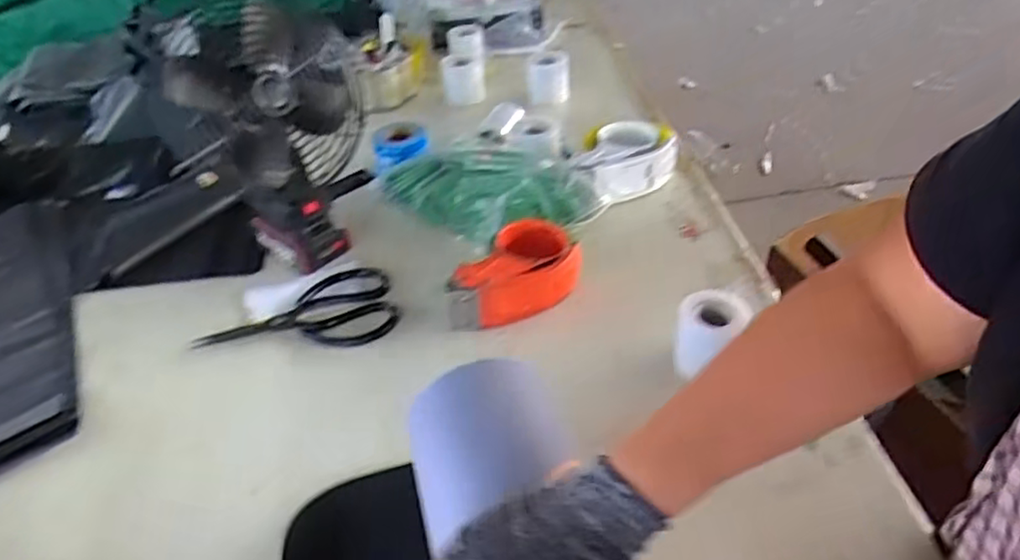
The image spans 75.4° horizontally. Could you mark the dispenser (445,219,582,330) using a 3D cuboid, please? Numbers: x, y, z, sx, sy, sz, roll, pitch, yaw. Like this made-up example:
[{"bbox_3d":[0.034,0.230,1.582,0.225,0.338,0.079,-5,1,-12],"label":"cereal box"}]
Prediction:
[{"bbox_3d":[0.000,-0.016,0.751,0.164,0.062,0.119,-16,42,-11],"label":"dispenser"}]

